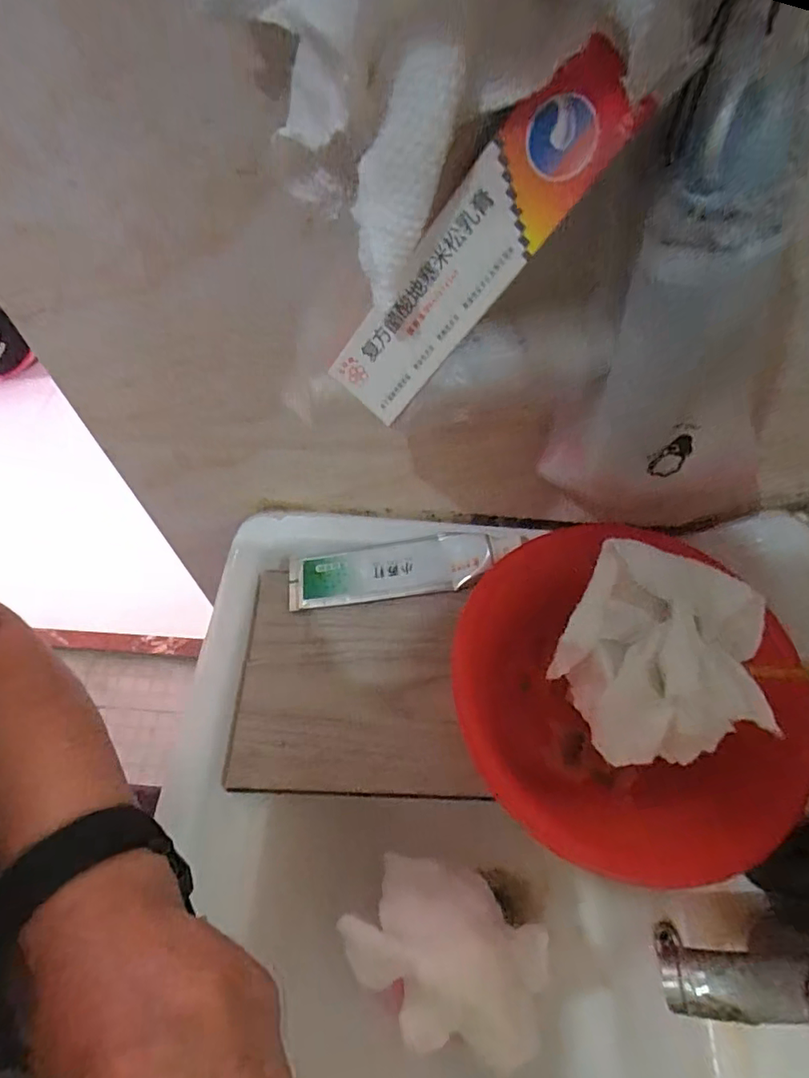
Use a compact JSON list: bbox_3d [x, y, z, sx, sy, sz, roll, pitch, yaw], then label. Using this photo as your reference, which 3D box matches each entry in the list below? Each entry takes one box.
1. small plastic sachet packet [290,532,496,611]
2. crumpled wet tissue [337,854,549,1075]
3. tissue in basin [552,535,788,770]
[{"bbox_3d":[-0.013,0.025,0.450,0.166,0.018,0.048,-6,58,-3],"label":"small plastic sachet packet"},{"bbox_3d":[0.029,0.271,0.352,0.125,0.081,0.094,32,63,19],"label":"crumpled wet tissue"},{"bbox_3d":[0.149,0.077,0.321,0.111,0.080,0.116,21,60,14],"label":"tissue in basin"}]

